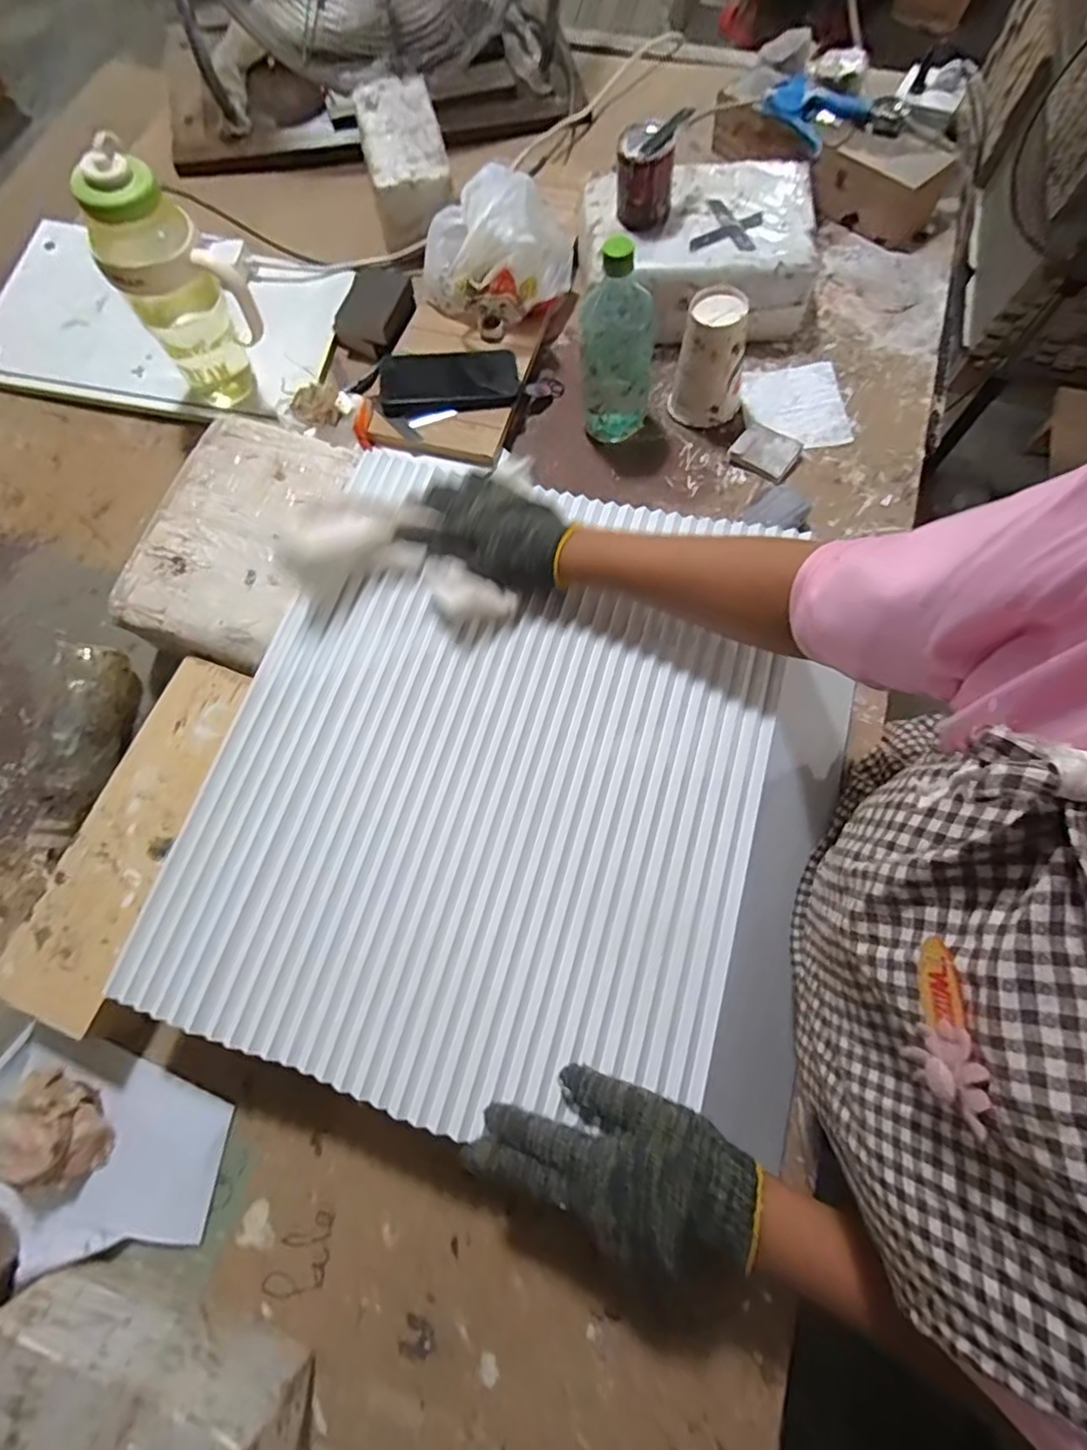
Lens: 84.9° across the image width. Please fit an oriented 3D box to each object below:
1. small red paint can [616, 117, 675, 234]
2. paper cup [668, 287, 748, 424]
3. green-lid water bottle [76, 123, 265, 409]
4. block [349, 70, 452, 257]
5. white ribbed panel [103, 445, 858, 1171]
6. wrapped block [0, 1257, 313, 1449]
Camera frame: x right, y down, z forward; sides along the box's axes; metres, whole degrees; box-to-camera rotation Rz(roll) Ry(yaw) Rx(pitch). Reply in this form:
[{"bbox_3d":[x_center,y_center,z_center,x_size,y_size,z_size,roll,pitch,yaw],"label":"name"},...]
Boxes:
[{"bbox_3d":[0.119,-0.644,0.696,0.067,0.074,0.072,3,72,3],"label":"small red paint can"},{"bbox_3d":[0.200,-0.425,0.687,0.084,0.111,0.078,16,74,7],"label":"paper cup"},{"bbox_3d":[-0.392,-0.470,0.650,0.109,0.231,0.092,-33,74,-8],"label":"green-lid water bottle"},{"bbox_3d":[-0.195,-0.796,0.844,0.111,0.080,0.234,-13,72,-2],"label":"block"},{"bbox_3d":[-0.036,0.040,0.514,0.510,0.056,0.528,15,75,12],"label":"white ribbed panel"},{"bbox_3d":[-0.297,0.509,0.428,0.226,0.096,0.112,14,73,6],"label":"wrapped block"}]

